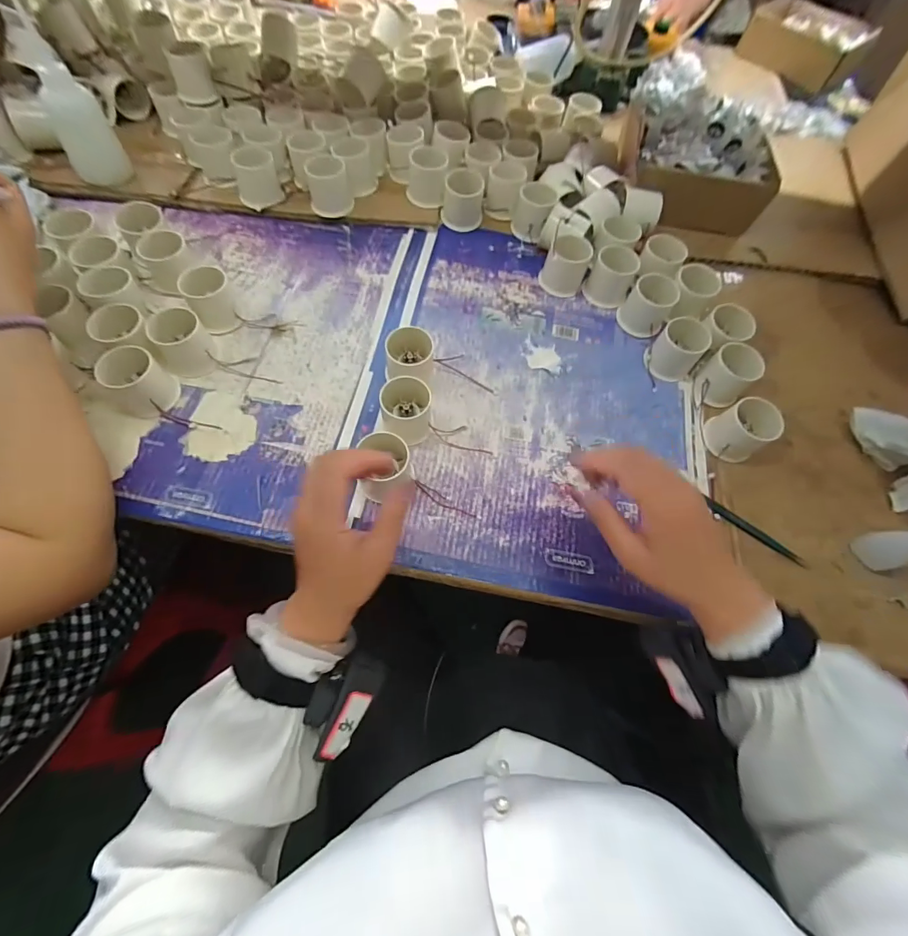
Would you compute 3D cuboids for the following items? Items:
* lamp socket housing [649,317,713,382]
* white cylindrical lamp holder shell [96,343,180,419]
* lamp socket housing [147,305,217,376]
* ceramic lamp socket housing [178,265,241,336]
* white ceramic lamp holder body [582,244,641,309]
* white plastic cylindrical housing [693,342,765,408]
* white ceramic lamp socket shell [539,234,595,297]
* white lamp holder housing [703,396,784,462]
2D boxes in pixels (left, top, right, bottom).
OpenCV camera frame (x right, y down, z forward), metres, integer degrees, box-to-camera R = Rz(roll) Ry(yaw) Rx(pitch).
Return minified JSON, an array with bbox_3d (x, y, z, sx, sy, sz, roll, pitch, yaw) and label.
[{"bbox_3d":[0.259,-0.137,0.486,0.054,0.049,0.053,38,71,12],"label":"lamp socket housing"},{"bbox_3d":[-0.317,-0.085,0.424,0.043,0.057,0.055,38,71,12],"label":"white cylindrical lamp holder shell"},{"bbox_3d":[-0.289,-0.134,0.451,0.056,0.046,0.062,-32,72,-15],"label":"lamp socket housing"},{"bbox_3d":[-0.274,-0.191,0.481,0.050,0.058,0.048,-34,73,-16],"label":"ceramic lamp socket housing"},{"bbox_3d":[0.198,-0.241,0.529,0.053,0.048,0.058,27,69,9],"label":"white ceramic lamp holder body"},{"bbox_3d":[0.308,-0.103,0.478,0.058,0.048,0.051,-41,75,-17],"label":"white plastic cylindrical housing"},{"bbox_3d":[0.139,-0.252,0.523,0.056,0.060,0.047,19,68,5],"label":"white ceramic lamp socket shell"},{"bbox_3d":[0.311,-0.041,0.455,0.055,0.049,0.053,1,67,-2],"label":"white lamp holder housing"}]

